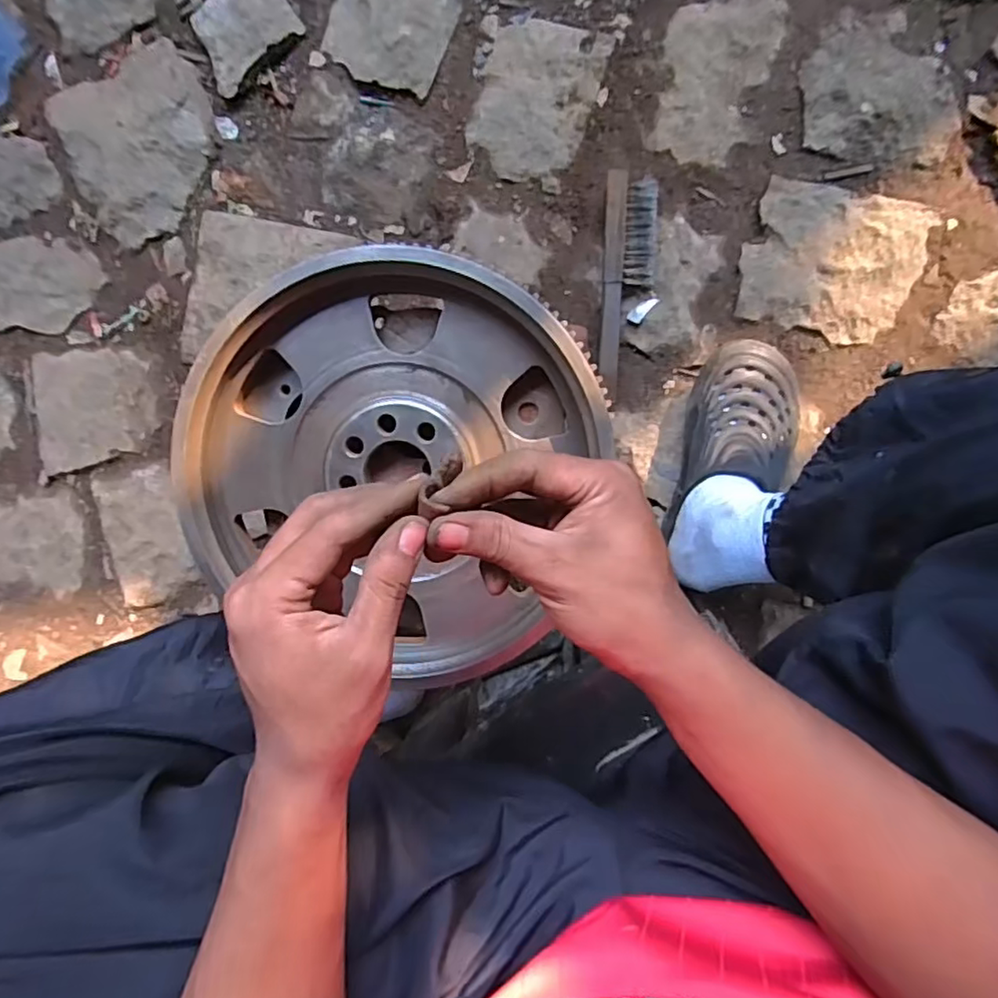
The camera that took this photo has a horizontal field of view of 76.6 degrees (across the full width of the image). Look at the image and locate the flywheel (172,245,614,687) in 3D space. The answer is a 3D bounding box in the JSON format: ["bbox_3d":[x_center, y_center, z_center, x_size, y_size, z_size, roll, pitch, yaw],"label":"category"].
[{"bbox_3d":[-0.081,-0.029,0.457,0.280,0.052,0.284,0,92,7],"label":"flywheel"}]

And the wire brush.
[{"bbox_3d":[0.142,-0.233,0.697,0.055,0.042,0.227,2,96,6],"label":"wire brush"}]

